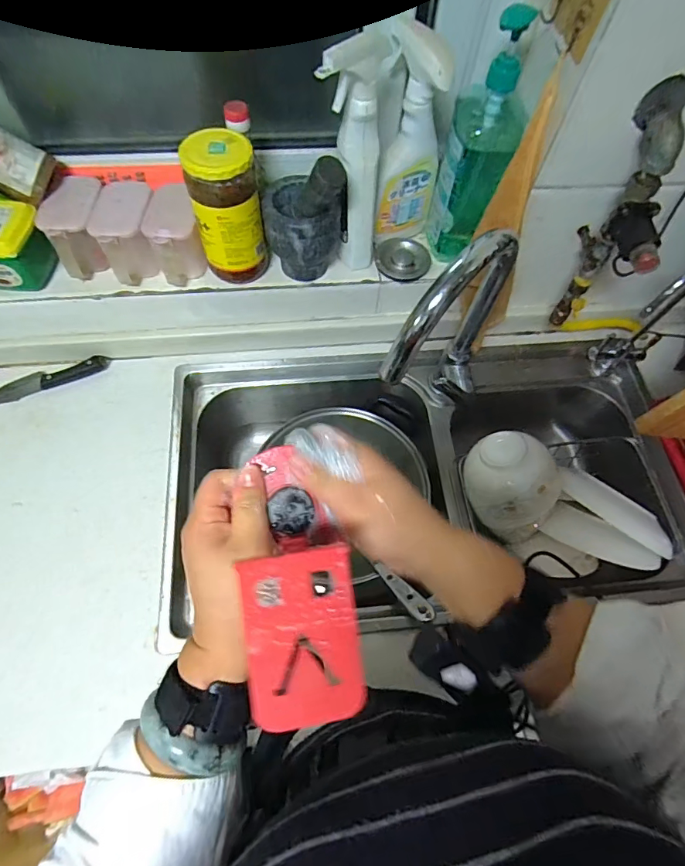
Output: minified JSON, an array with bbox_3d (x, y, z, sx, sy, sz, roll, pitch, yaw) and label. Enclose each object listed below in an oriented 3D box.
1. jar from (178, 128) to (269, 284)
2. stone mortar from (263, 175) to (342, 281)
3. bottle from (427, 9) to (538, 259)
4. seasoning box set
[{"bbox_3d":[-0.147,-0.282,0.583,0.084,0.173,0.078,1,66,-2],"label":"jar"},{"bbox_3d":[-0.051,-0.276,0.618,0.096,0.111,0.098,1,66,-2],"label":"stone mortar"},{"bbox_3d":[0.169,-0.348,0.569,0.084,0.248,0.087,22,67,7],"label":"bottle"},{"bbox_3d":[-0.292,-0.280,0.627,0.202,0.075,0.134,5,66,0],"label":"seasoning box set"}]

